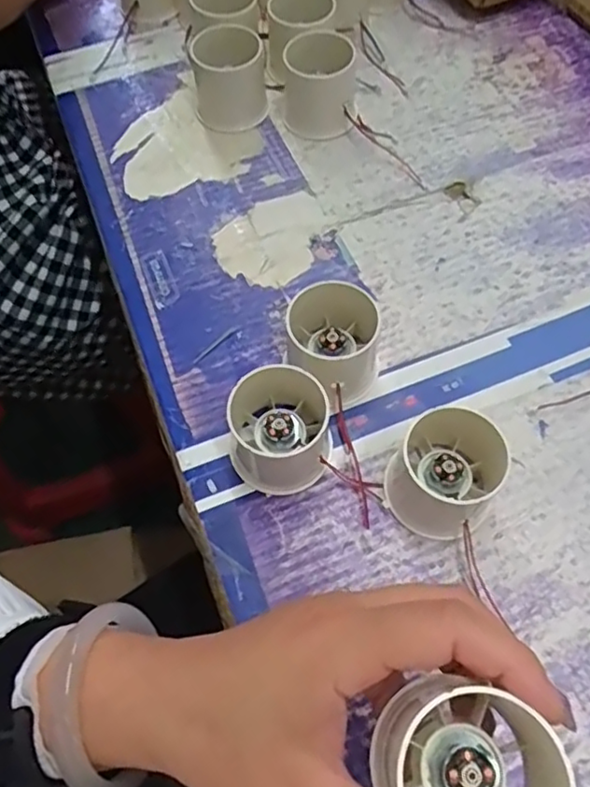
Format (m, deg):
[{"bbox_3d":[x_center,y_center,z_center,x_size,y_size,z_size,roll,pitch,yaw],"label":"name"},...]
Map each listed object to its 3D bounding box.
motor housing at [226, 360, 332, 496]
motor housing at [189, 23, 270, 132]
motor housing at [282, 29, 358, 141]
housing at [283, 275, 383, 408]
[{"bbox_3d":[-0.009,0.019,0.332,0.054,0.051,0.053,-1,63,3],"label":"motor housing"},{"bbox_3d":[-0.050,-0.235,0.467,0.053,0.046,0.052,-12,63,-3],"label":"motor housing"},{"bbox_3d":[0.018,-0.224,0.458,0.053,0.055,0.053,-1,63,3],"label":"motor housing"},{"bbox_3d":[0.022,-0.026,0.357,0.051,0.050,0.058,-1,63,3],"label":"housing"}]

